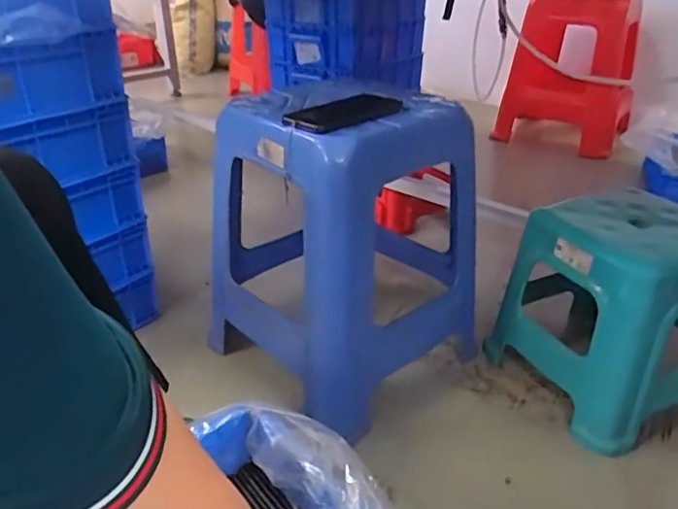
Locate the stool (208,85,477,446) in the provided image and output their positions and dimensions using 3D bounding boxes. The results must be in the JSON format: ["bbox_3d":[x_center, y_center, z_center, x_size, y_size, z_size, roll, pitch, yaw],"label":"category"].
[{"bbox_3d":[0.015,-0.030,0.895,0.354,0.433,0.324,-27,39,-37],"label":"stool"}]

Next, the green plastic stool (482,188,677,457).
[{"bbox_3d":[0.411,0.076,0.845,0.238,0.291,0.265,-14,33,-21],"label":"green plastic stool"}]

